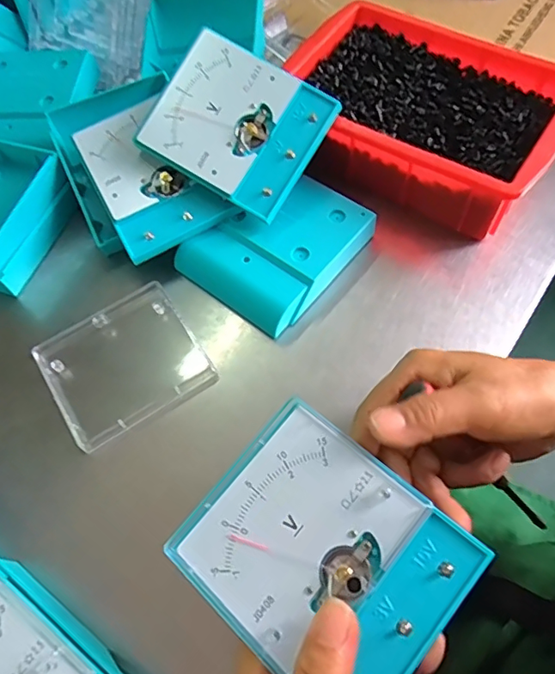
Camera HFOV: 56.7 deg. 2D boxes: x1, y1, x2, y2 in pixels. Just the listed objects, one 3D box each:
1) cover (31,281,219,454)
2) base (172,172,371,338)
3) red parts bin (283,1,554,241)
[{"bbox_3d":[-0.104,0.017,0.349,0.096,0.014,0.092,-32,66,-13],"label":"cover"},{"bbox_3d":[0.001,-0.066,0.374,0.100,0.027,0.111,35,70,19],"label":"base"},{"bbox_3d":[0.107,-0.168,0.398,0.204,0.062,0.133,31,69,18],"label":"red parts bin"}]

